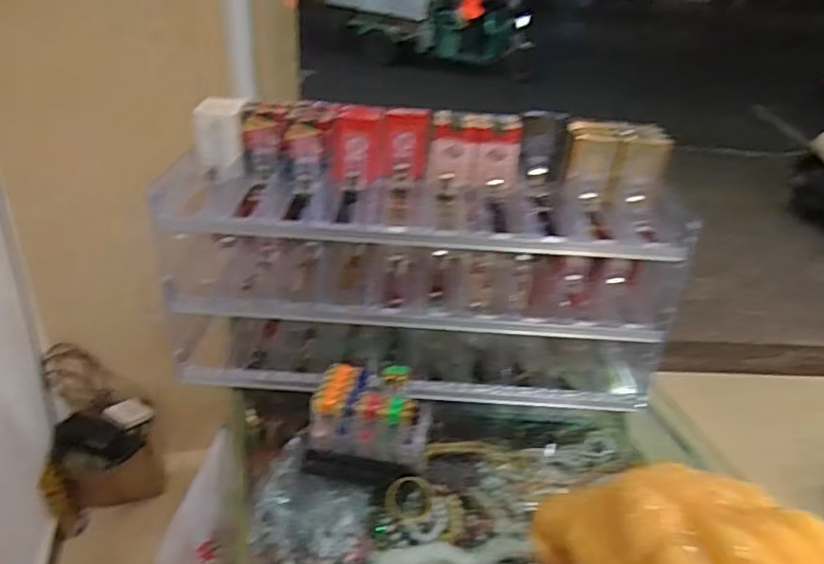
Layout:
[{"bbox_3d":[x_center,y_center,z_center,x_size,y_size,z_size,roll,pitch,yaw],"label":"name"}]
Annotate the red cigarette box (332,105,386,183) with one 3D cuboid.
[{"bbox_3d":[-0.074,-0.182,0.820,0.066,0.095,0.021,-1,18,-20],"label":"red cigarette box"}]

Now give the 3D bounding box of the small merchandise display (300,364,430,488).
[{"bbox_3d":[-0.047,0.167,0.741,0.141,0.119,0.110,7,30,6],"label":"small merchandise display"}]

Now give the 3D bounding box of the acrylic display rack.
[{"bbox_3d":[0.009,0.017,0.850,0.632,0.305,0.174,5,30,1],"label":"acrylic display rack"}]

